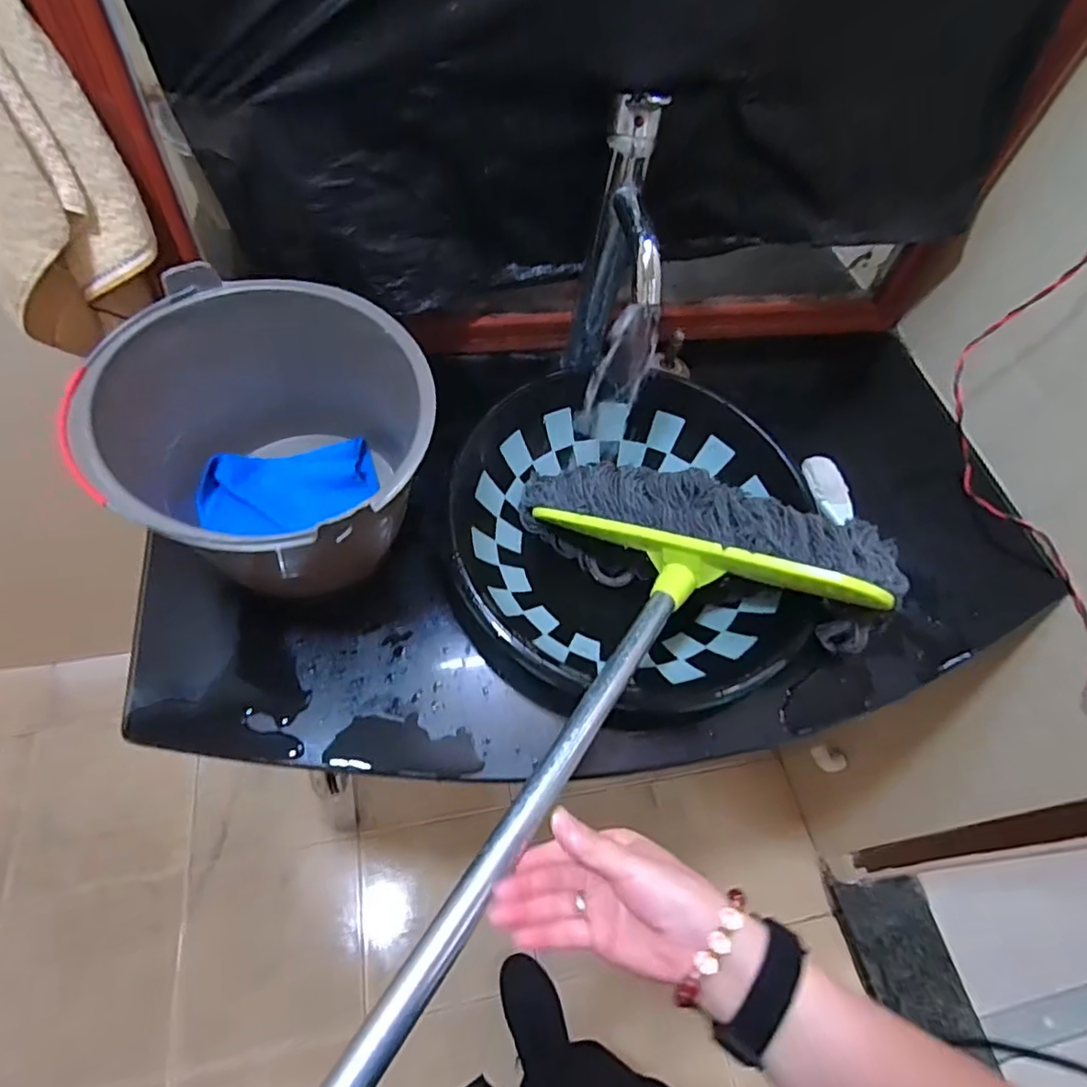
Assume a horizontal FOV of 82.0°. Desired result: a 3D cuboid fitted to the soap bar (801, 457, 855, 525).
[{"bbox_3d":[0.326,-0.061,0.709,0.039,0.020,0.088,-4,59,-10],"label":"soap bar"}]

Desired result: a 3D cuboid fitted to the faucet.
[{"bbox_3d":[0.069,-0.272,0.631,0.076,0.275,0.145,2,52,-1],"label":"faucet"}]

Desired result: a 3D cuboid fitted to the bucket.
[{"bbox_3d":[-0.233,-0.071,0.563,0.280,0.199,0.260,4,58,-6],"label":"bucket"}]

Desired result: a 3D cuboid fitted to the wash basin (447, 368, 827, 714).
[{"bbox_3d":[0.097,0.004,0.689,0.385,0.150,0.386,4,58,-6],"label":"wash basin"}]

